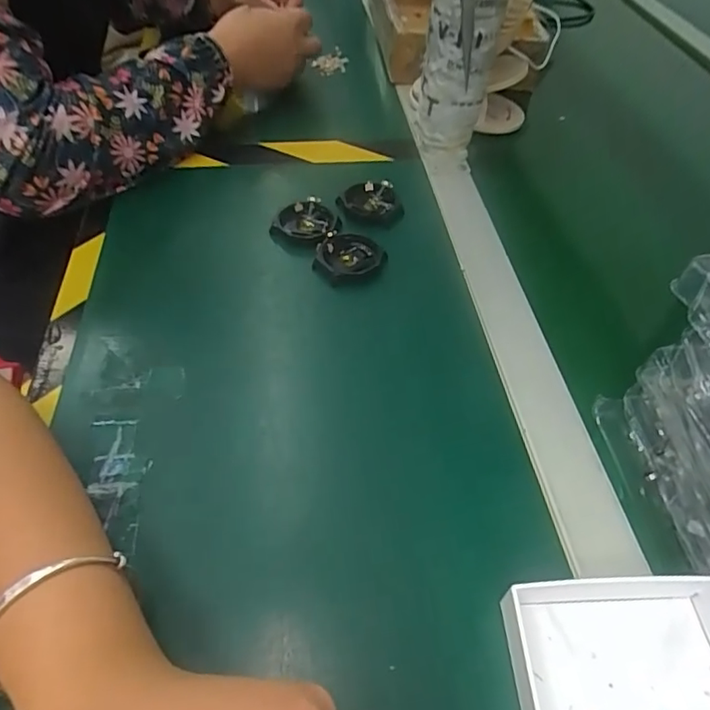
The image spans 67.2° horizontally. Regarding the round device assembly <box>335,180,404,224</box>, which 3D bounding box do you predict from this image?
[{"bbox_3d":[0.013,-0.131,0.463,0.049,0.011,0.051,1,50,-1],"label":"round device assembly"}]

